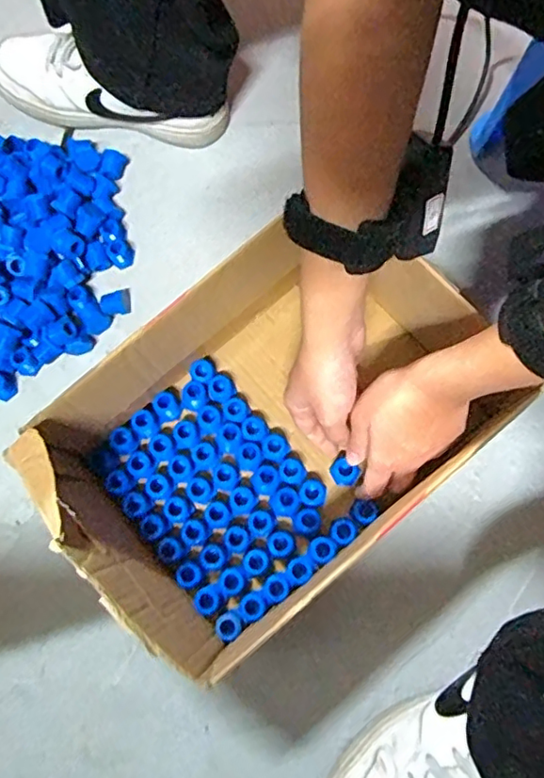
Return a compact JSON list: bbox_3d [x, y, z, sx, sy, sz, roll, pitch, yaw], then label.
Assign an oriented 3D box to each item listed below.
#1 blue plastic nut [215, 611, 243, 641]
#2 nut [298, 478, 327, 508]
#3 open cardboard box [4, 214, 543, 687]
[{"bbox_3d":[-0.034,0.188,0.458,0.022,0.007,0.020,0,74,1],"label":"blue plastic nut"},{"bbox_3d":[0.034,0.088,0.487,0.022,0.017,0.023,0,74,1],"label":"nut"},{"bbox_3d":[-0.001,0.033,0.443,0.307,0.128,0.210,-39,76,-9],"label":"open cardboard box"}]

